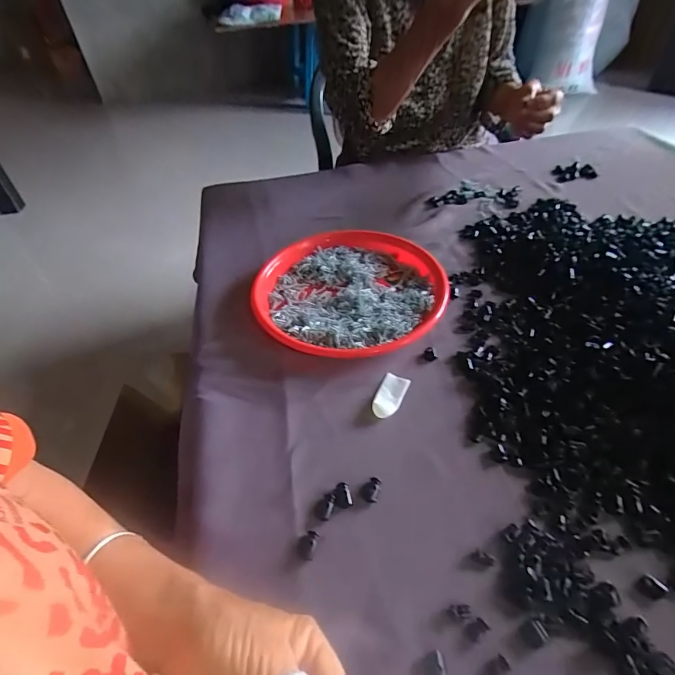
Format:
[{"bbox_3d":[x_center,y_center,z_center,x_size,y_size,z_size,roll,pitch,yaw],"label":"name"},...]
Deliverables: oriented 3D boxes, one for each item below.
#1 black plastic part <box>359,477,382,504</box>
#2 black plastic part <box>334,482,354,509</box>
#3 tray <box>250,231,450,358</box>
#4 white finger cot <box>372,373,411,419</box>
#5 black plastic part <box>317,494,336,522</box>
[{"bbox_3d":[0.029,0.132,0.359,0.016,0.007,0.021,17,50,21],"label":"black plastic part"},{"bbox_3d":[0.005,0.136,0.357,0.014,0.007,0.019,-15,46,-7],"label":"black plastic part"},{"bbox_3d":[0.017,-0.060,0.531,0.233,0.029,0.238,29,55,30],"label":"tray"},{"bbox_3d":[0.055,0.060,0.430,0.028,0.009,0.057,13,49,19],"label":"white finger cot"},{"bbox_3d":[-0.009,0.145,0.352,0.010,0.004,0.023,11,48,16],"label":"black plastic part"}]

